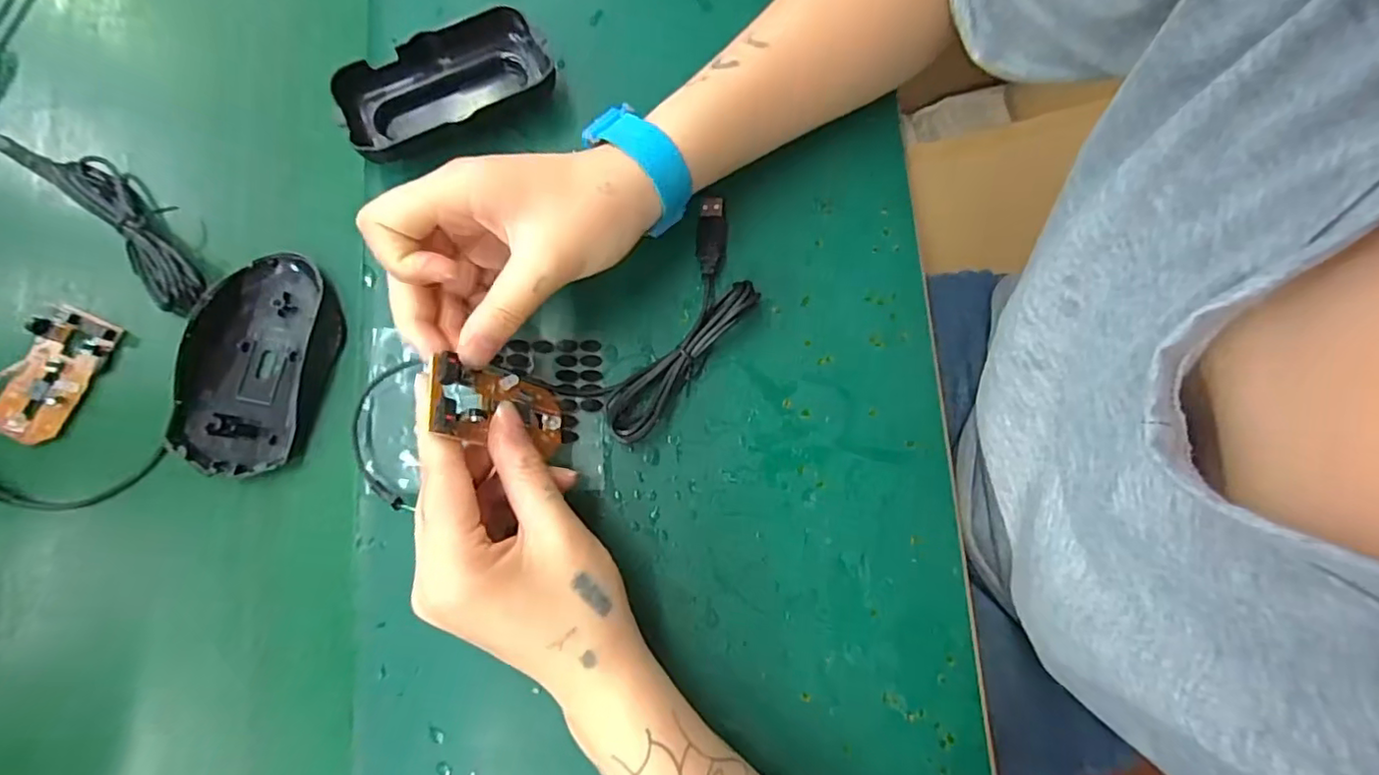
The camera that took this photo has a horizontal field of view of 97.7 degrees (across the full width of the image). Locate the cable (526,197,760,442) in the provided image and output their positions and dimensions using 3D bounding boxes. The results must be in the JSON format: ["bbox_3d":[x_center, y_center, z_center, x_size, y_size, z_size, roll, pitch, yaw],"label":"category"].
[{"bbox_3d":[-0.010,-0.034,0.311,0.058,0.019,0.134,41,82,6],"label":"cable"}]

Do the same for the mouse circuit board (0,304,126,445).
[{"bbox_3d":[-0.324,-0.007,0.303,0.036,0.019,0.067,22,81,3],"label":"mouse circuit board"}]

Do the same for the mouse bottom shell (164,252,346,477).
[{"bbox_3d":[-0.221,-0.014,0.308,0.063,0.015,0.112,8,80,1],"label":"mouse bottom shell"}]

